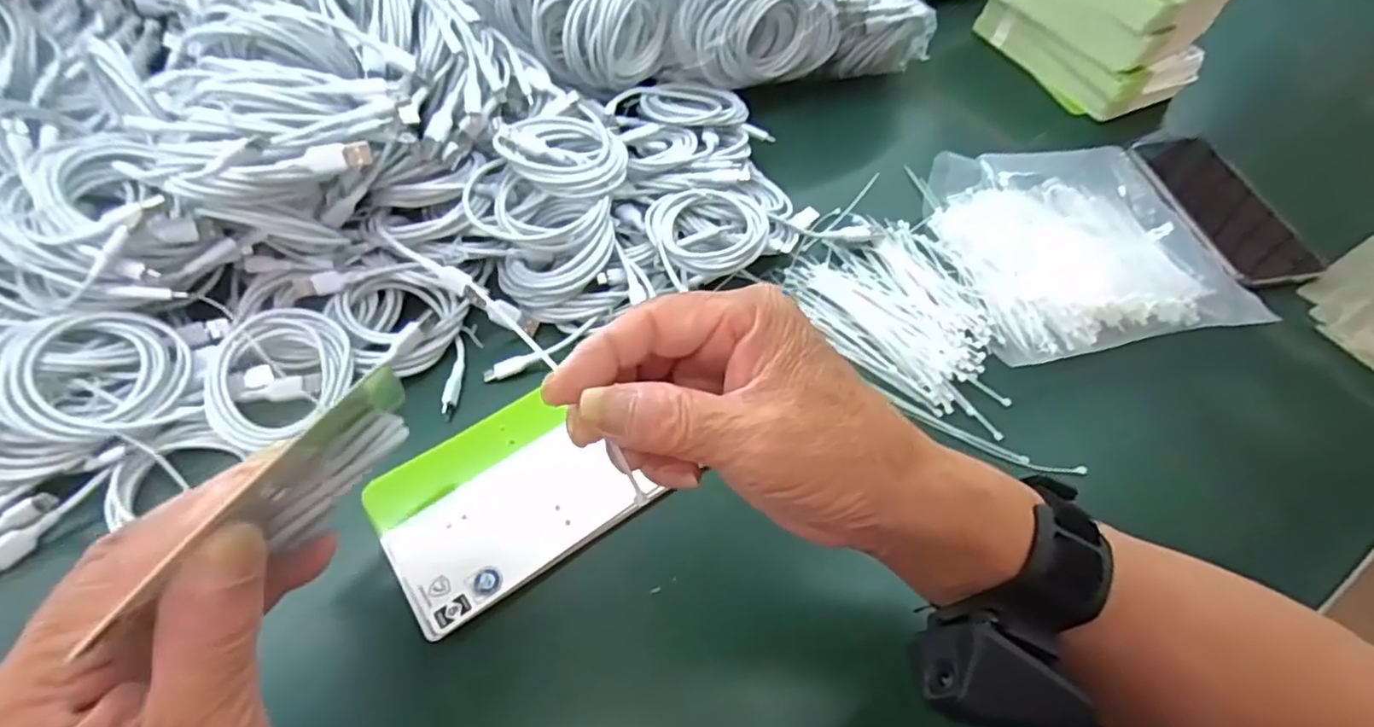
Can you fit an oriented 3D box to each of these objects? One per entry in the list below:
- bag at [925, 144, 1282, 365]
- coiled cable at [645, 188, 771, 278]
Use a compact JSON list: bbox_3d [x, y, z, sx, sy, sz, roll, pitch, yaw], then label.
[{"bbox_3d":[0.294,-0.093,0.498,0.199,0.033,0.189,-7,55,-8],"label":"bag"},{"bbox_3d":[0.015,-0.091,0.451,0.076,0.017,0.074,2,55,-2],"label":"coiled cable"}]

